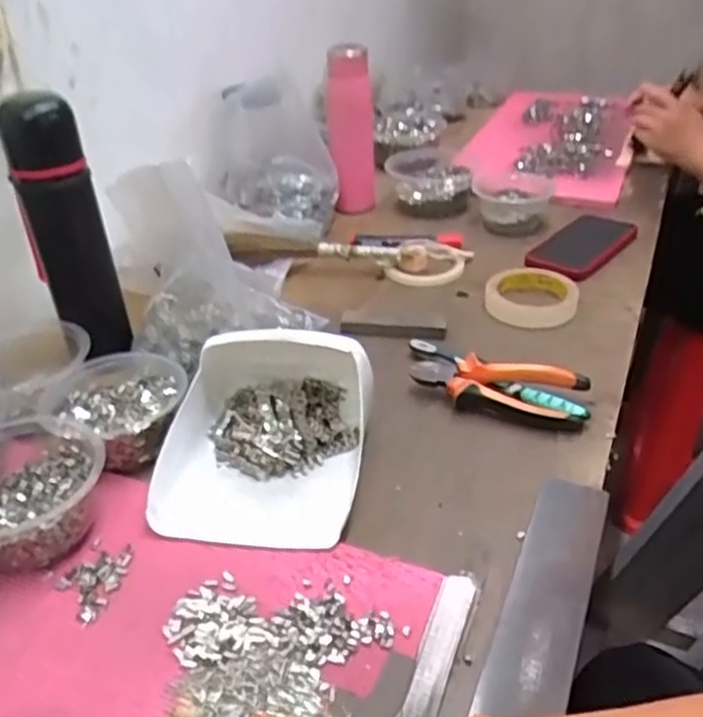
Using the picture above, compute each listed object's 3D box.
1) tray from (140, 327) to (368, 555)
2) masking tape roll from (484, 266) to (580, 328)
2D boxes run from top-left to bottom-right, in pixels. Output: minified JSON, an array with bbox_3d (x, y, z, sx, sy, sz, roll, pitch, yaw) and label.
[{"bbox_3d":[-0.067,0.048,0.549,0.154,0.081,0.182,2,34,8],"label":"tray"},{"bbox_3d":[0.202,-0.071,0.784,0.099,0.024,0.099,5,35,13],"label":"masking tape roll"}]

